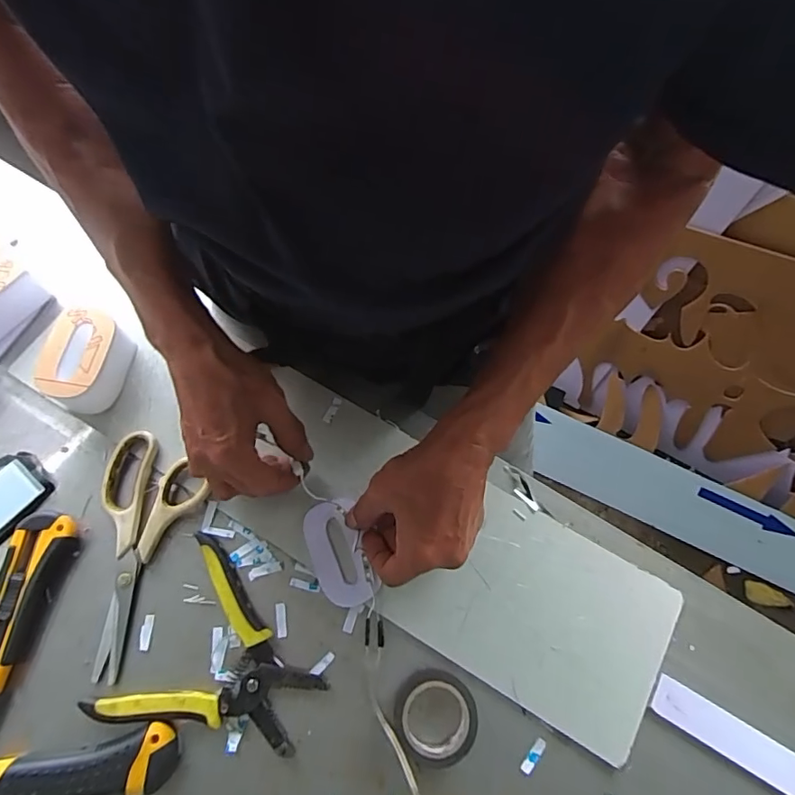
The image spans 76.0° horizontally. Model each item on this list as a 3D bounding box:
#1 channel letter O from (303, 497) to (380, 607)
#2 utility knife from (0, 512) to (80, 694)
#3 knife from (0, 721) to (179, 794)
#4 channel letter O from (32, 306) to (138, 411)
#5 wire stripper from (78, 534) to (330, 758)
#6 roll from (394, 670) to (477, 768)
[{"bbox_3d":[-0.049,0.127,0.416,0.044,0.011,0.084,-20,70,-9],"label":"channel letter O"},{"bbox_3d":[-0.293,0.168,0.390,0.040,0.020,0.153,8,69,2],"label":"utility knife"},{"bbox_3d":[-0.242,0.267,0.354,0.167,0.019,0.040,-11,69,-5],"label":"knife"},{"bbox_3d":[-0.277,-0.032,0.452,0.057,0.049,0.083,11,69,3],"label":"channel letter O"},{"bbox_3d":[-0.140,0.208,0.380,0.150,0.013,0.134,37,72,12],"label":"wire stripper"},{"bbox_3d":[0.028,0.234,0.373,0.057,0.019,0.056,0,69,-1],"label":"roll"}]

